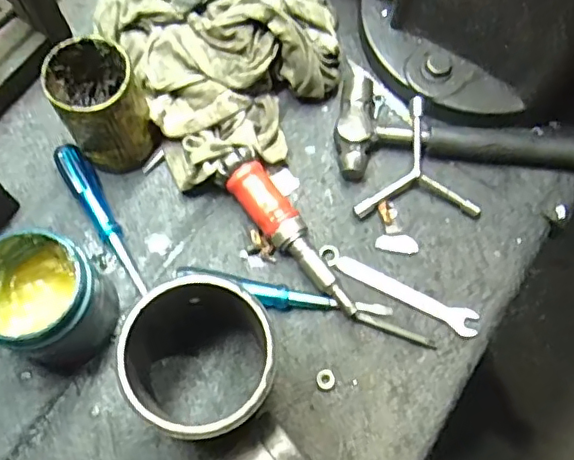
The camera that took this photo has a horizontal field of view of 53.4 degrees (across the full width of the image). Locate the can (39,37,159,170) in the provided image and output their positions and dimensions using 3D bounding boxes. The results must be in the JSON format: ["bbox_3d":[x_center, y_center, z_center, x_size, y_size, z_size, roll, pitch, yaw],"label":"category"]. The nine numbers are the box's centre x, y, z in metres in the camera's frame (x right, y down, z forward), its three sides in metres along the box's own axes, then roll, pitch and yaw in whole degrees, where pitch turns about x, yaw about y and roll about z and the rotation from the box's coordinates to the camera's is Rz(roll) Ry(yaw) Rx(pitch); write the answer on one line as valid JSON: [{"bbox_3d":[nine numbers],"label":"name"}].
[{"bbox_3d":[-0.167,-0.113,0.528,0.069,0.111,0.089,-23,71,-9],"label":"can"}]

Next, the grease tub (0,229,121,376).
[{"bbox_3d":[-0.198,0.061,0.467,0.089,0.100,0.087,0,69,0],"label":"grease tub"}]

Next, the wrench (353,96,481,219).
[{"bbox_3d":[0.110,-0.048,0.547,0.105,0.017,0.125,-27,87,-5],"label":"wrench"}]

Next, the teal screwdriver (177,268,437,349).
[{"bbox_3d":[0.019,0.063,0.512,0.231,0.024,0.027,12,69,4],"label":"teal screwdriver"}]

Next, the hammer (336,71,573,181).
[{"bbox_3d":[0.171,-0.101,0.568,0.240,0.034,0.102,1,69,0],"label":"hammer"}]

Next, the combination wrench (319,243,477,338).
[{"bbox_3d":[0.101,0.055,0.527,0.153,0.006,0.025,25,71,9],"label":"combination wrench"}]

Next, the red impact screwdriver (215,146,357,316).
[{"bbox_3d":[0.005,0.000,0.527,0.040,0.043,0.178,-38,74,-14],"label":"red impact screwdriver"}]

